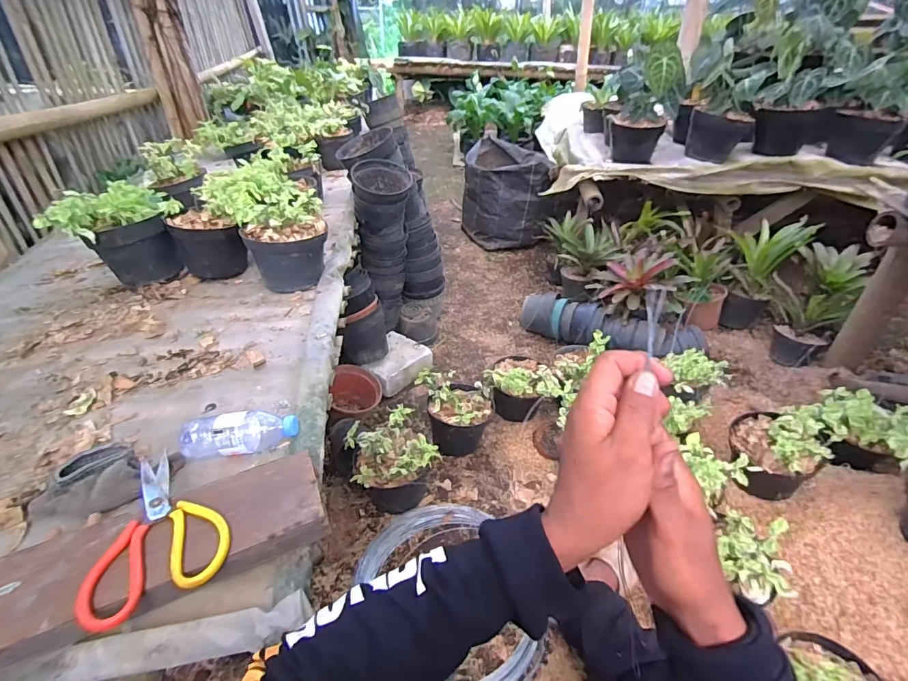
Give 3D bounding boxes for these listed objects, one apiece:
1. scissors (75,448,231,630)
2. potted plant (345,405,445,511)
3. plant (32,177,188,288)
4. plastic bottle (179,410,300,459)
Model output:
[{"bbox_3d":[-0.311,0.185,0.466,0.123,0.021,0.186,-19,43,-23],"label":"scissors"},{"bbox_3d":[-0.134,0.275,0.979,0.170,0.188,0.145,-14,41,-17],"label":"potted plant"},{"bbox_3d":[-0.718,-0.229,1.004,0.218,0.192,0.194,-1,39,-2],"label":"plant"},{"bbox_3d":[-0.277,0.121,0.586,0.144,0.047,0.046,-7,40,-9],"label":"plastic bottle"}]

